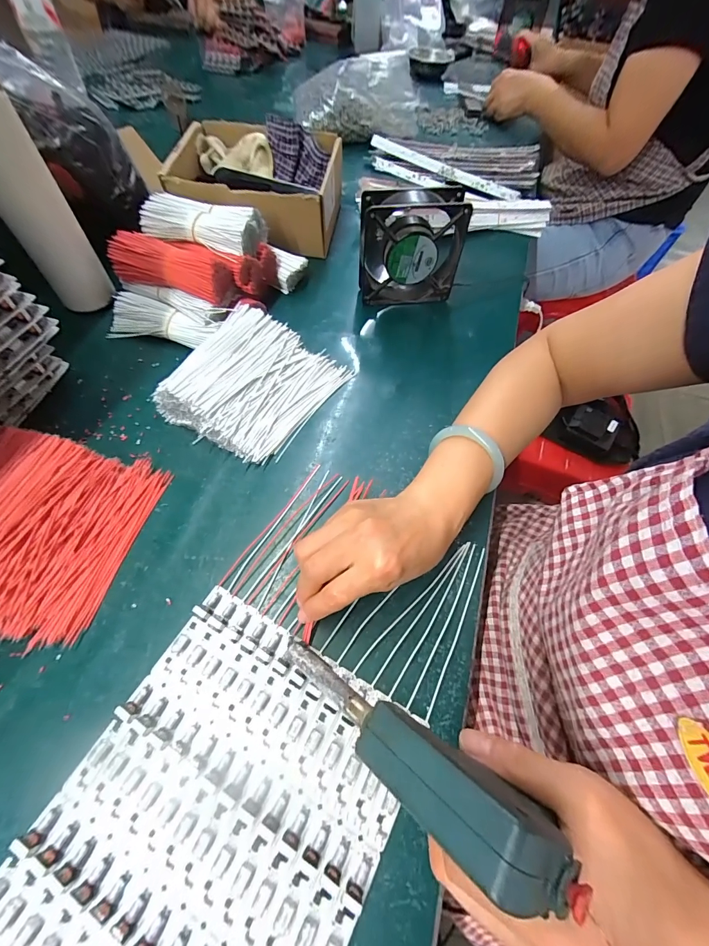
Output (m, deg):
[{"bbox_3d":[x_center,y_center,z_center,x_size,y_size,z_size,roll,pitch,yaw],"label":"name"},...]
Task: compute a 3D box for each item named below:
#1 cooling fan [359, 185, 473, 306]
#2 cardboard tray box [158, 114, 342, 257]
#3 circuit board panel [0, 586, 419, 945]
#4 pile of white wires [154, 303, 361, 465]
[{"bbox_3d":[0.068,-0.273,0.449,0.122,0.126,0.043,-2,60,-3],"label":"cooling fan"},{"bbox_3d":[-0.139,-0.414,0.527,0.228,0.101,0.189,3,59,0],"label":"cardboard tray box"},{"bbox_3d":[-0.103,0.240,0.206,0.187,0.011,0.288,26,62,13],"label":"circuit board panel"},{"bbox_3d":[-0.109,-0.101,0.391,0.145,0.039,0.158,30,63,15],"label":"pile of white wires"}]

